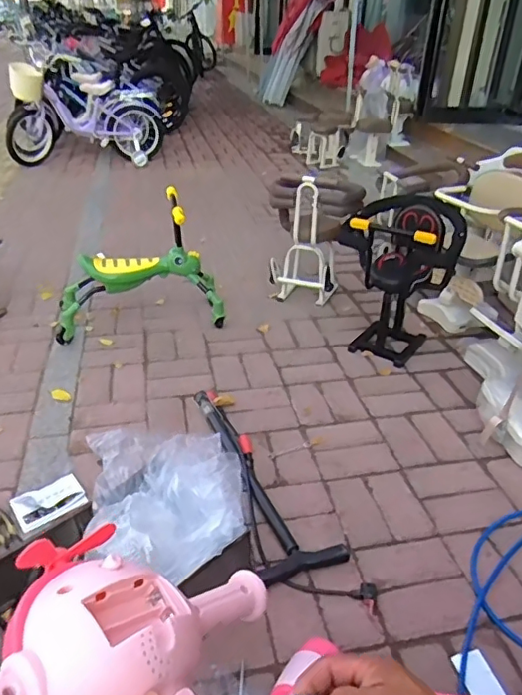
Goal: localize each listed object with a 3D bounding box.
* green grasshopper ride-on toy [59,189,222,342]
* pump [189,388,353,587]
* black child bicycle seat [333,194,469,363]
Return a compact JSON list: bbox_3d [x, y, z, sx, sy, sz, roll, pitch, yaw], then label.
[{"bbox_3d":[-0.401,-0.273,1.809,0.529,0.406,0.266,-5,32,-12],"label":"green grasshopper ride-on toy"},{"bbox_3d":[-0.011,0.278,1.304,0.169,0.034,0.596,-10,33,-19],"label":"pump"},{"bbox_3d":[0.430,-0.227,1.797,0.314,0.491,0.340,22,37,29],"label":"black child bicycle seat"}]

